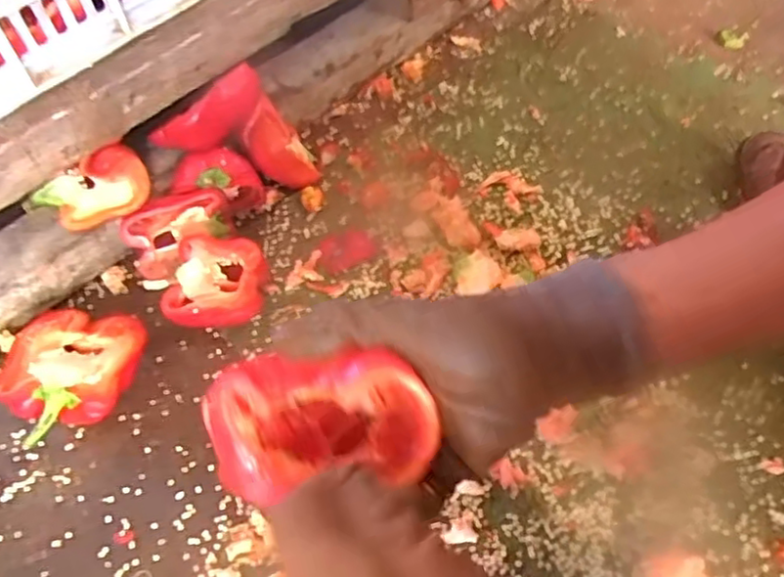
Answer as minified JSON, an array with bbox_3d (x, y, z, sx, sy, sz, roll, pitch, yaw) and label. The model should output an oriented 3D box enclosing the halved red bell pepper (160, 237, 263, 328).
[{"bbox_3d":[-0.142,-0.003,0.547,0.073,0.048,0.070,1,56,3],"label":"halved red bell pepper"}]

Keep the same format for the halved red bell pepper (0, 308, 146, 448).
[{"bbox_3d":[-0.242,0.056,0.514,0.097,0.053,0.101,-18,57,-9],"label":"halved red bell pepper"}]

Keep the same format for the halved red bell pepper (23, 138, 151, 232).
[{"bbox_3d":[-0.248,-0.081,0.550,0.090,0.053,0.035,-29,24,-17],"label":"halved red bell pepper"}]

